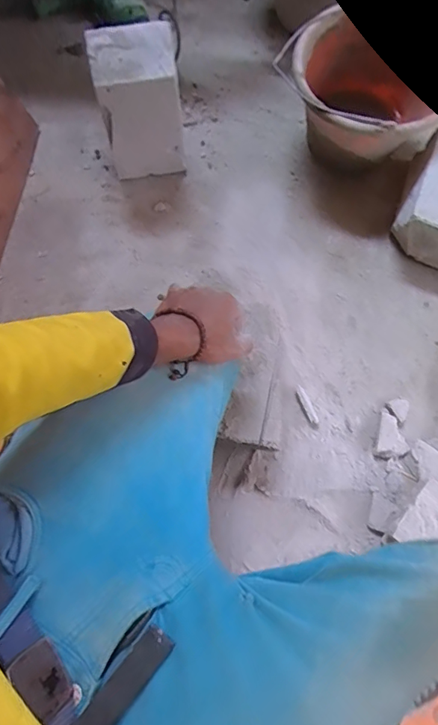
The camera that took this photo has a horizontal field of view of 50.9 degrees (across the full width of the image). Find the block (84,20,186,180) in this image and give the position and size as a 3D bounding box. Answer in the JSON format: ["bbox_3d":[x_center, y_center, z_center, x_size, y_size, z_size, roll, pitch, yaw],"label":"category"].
[{"bbox_3d":[-0.125,-0.413,0.753,0.122,0.207,0.107,-8,74,-2],"label":"block"}]

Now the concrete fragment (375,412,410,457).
[{"bbox_3d":[0.264,0.112,0.701,0.048,0.016,0.066,7,74,3],"label":"concrete fragment"}]

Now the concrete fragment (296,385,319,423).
[{"bbox_3d":[0.136,0.066,0.711,0.014,0.005,0.061,-24,75,-6],"label":"concrete fragment"}]

